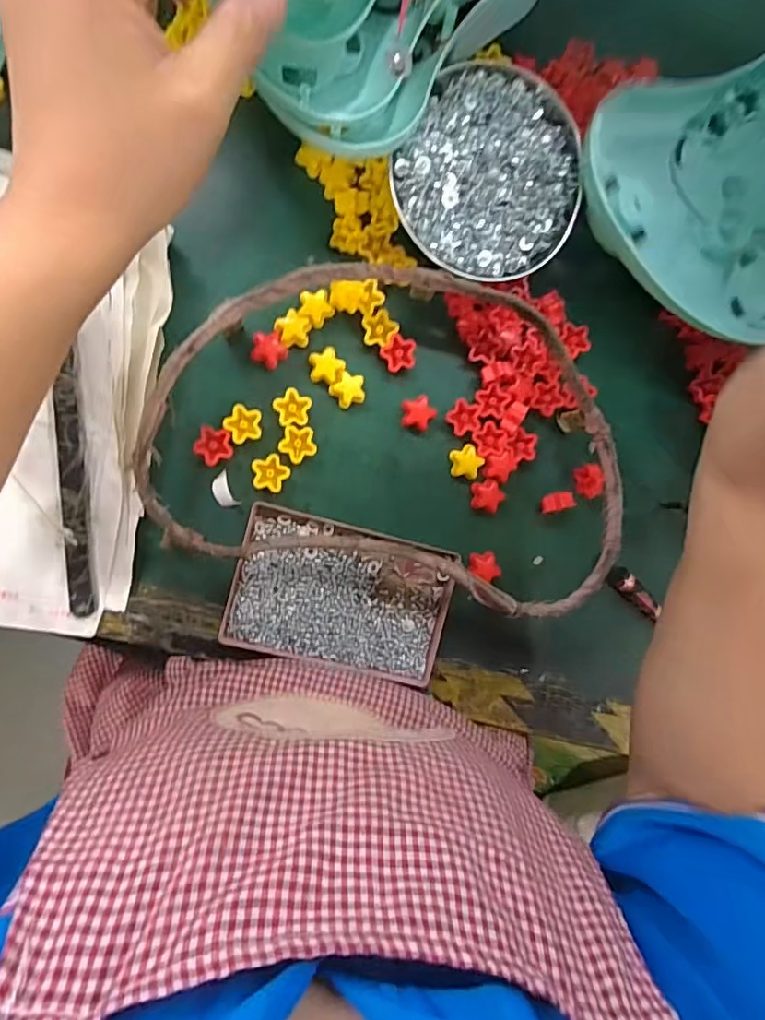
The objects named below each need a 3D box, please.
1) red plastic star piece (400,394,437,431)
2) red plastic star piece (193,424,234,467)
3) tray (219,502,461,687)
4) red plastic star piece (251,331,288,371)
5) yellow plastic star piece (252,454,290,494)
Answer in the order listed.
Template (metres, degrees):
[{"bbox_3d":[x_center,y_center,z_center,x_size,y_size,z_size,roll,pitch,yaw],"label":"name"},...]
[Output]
[{"bbox_3d":[0.027,-0.073,0.409,0.027,0.009,0.026,10,93,-9],"label":"red plastic star piece"},{"bbox_3d":[-0.120,-0.045,0.388,0.026,0.005,0.027,10,93,-9],"label":"red plastic star piece"},{"bbox_3d":[-0.029,0.064,0.406,0.157,0.014,0.103,14,92,-9],"label":"tray"},{"bbox_3d":[-0.082,-0.116,0.392,0.025,0.011,0.024,29,90,-10],"label":"red plastic star piece"},{"bbox_3d":[-0.082,-0.026,0.395,0.026,0.005,0.026,-42,99,-3],"label":"yellow plastic star piece"}]

